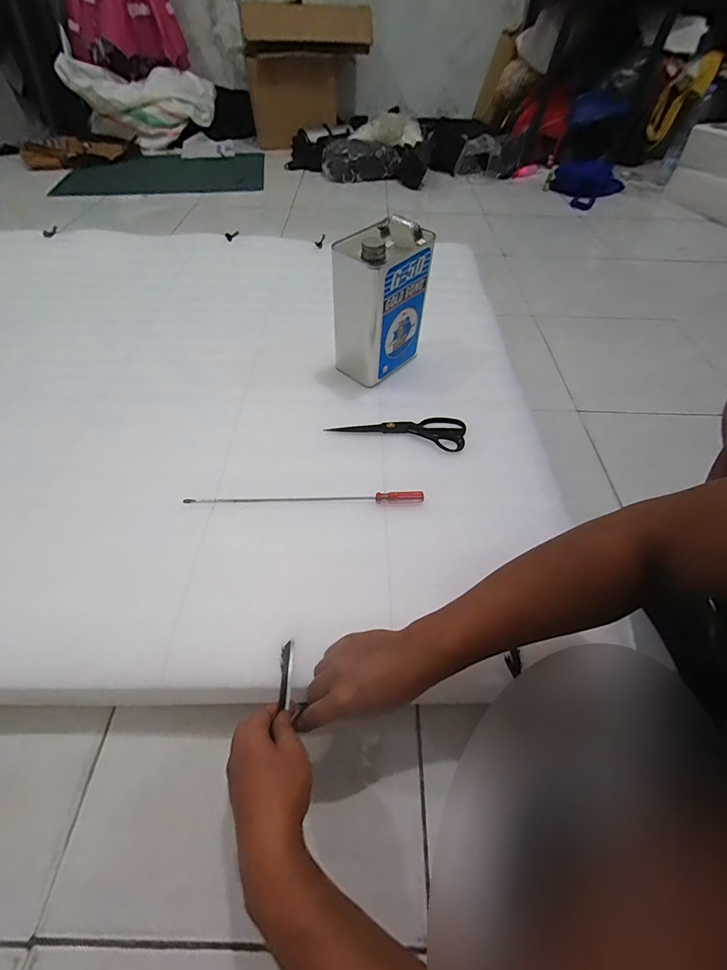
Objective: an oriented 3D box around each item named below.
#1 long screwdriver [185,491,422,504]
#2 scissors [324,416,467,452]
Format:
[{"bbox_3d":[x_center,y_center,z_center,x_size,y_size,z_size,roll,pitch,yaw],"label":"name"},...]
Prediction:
[{"bbox_3d":[-0.089,0.019,0.576,0.357,0.024,0.017,1,54,-2],"label":"long screwdriver"},{"bbox_3d":[0.061,-0.104,0.683,0.238,0.012,0.079,8,54,3],"label":"scissors"}]

